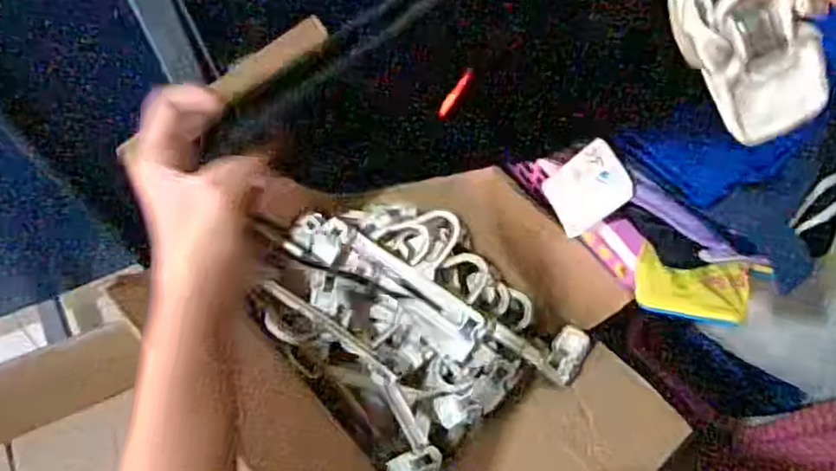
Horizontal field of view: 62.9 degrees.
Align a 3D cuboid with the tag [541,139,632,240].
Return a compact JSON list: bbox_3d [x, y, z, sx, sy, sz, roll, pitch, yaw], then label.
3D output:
[{"bbox_3d":[0.133,-0.036,0.539,0.007,0.071,0.052,-12,66,-46],"label":"tag"}]

